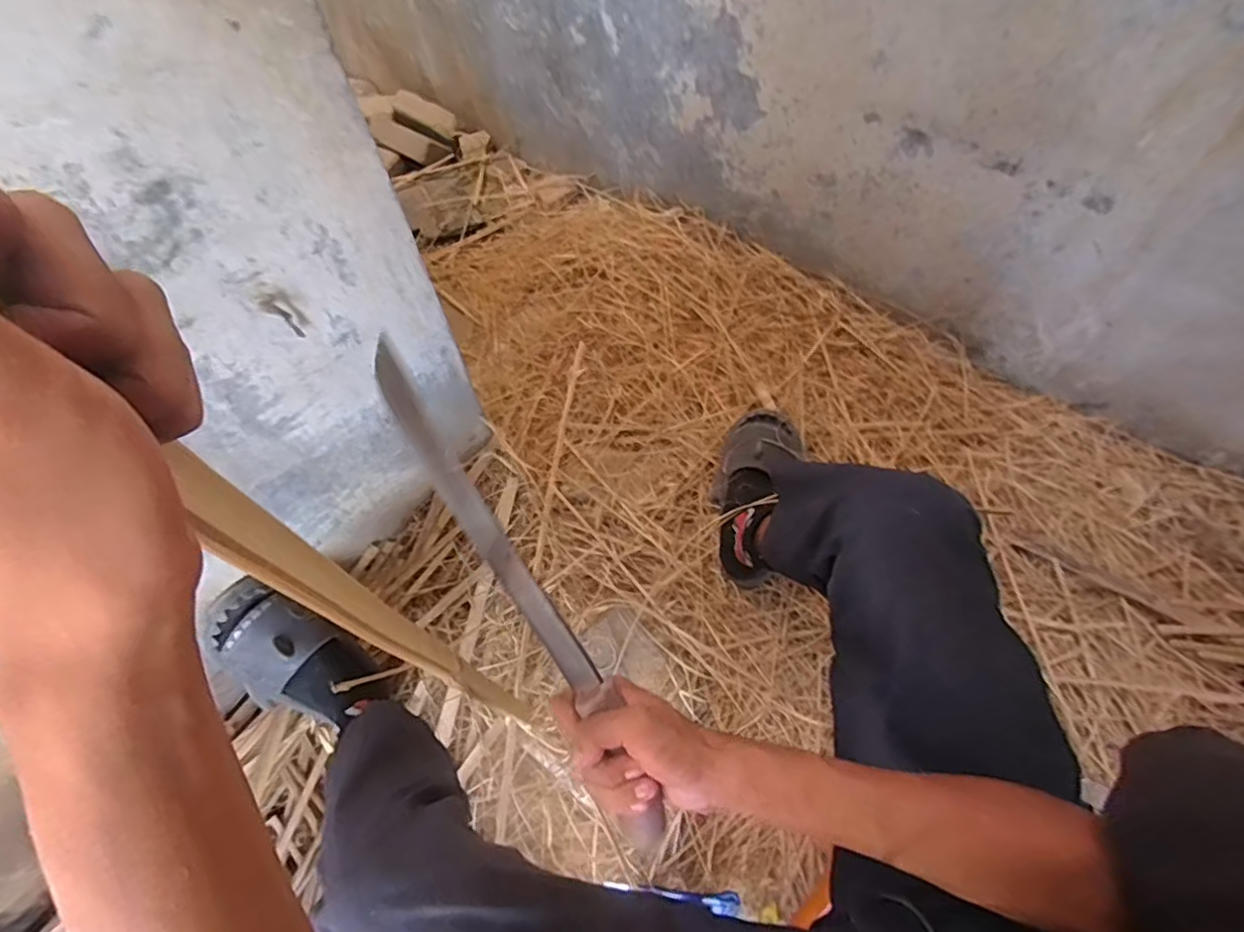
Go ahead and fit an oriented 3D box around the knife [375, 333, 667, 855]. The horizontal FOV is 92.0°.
[{"bbox_3d":[-0.073,0.092,0.429,0.037,0.043,0.402,-31,96,-15],"label":"knife"}]

